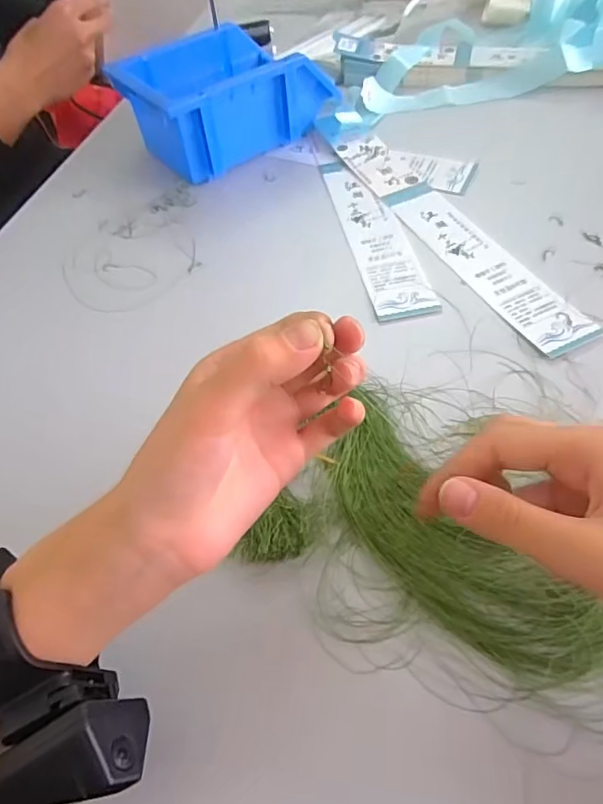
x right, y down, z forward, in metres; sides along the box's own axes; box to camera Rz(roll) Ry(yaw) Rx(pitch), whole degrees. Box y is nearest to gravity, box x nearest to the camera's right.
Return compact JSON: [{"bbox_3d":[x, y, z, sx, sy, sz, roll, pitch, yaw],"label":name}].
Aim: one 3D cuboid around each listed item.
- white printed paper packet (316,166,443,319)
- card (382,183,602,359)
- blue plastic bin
[{"bbox_3d":[0.060,-0.143,0.450,0.046,0.004,0.205,-11,53,-3],"label":"white printed paper packet"},{"bbox_3d":[0.137,-0.112,0.420,0.046,0.005,0.214,-24,55,-12],"label":"card"},{"bbox_3d":[-0.071,-0.292,0.522,0.171,0.077,0.121,-34,58,-19],"label":"blue plastic bin"}]

